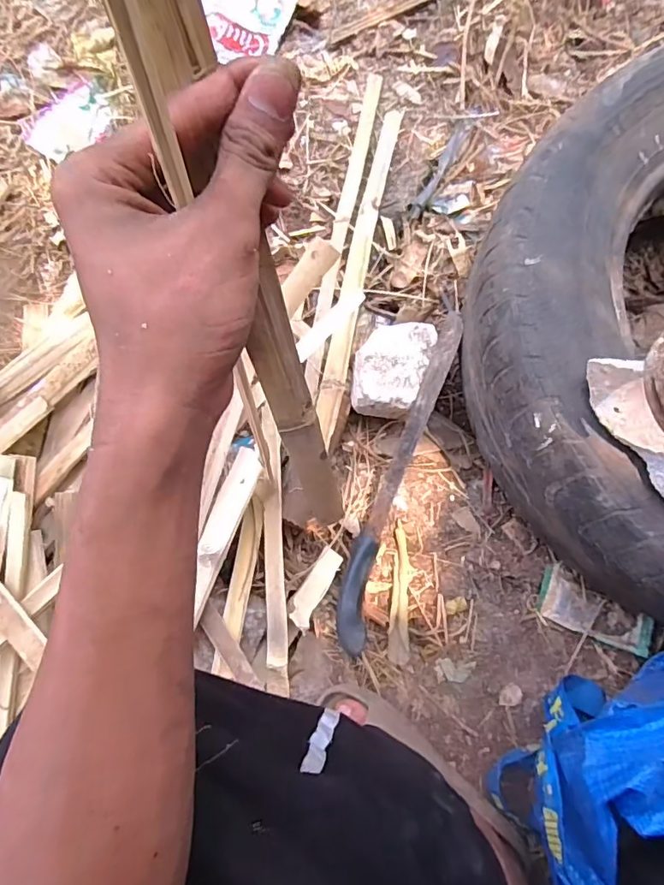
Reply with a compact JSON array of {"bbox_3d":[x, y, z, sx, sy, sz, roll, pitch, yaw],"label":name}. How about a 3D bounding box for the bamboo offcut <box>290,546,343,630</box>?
[{"bbox_3d":[-0.018,0.171,0.596,0.026,0.017,0.097,27,62,7],"label":"bamboo offcut"}]

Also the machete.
[{"bbox_3d":[0.078,0.044,0.595,0.044,0.100,0.395,19,78,6],"label":"machete"}]

